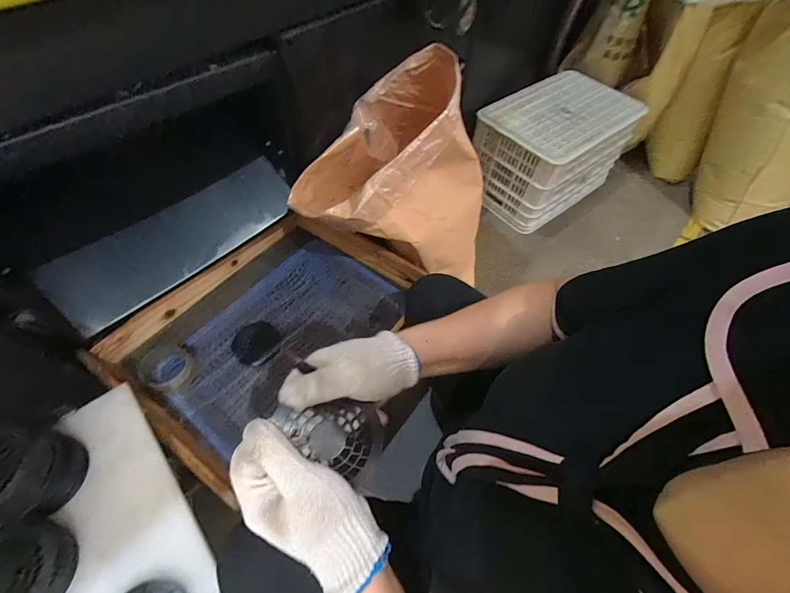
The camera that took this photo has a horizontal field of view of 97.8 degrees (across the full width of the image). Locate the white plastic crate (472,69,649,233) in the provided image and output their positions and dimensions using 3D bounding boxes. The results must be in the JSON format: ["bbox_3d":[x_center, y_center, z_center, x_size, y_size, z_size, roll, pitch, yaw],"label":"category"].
[{"bbox_3d":[0.566,-0.534,1.274,0.470,0.329,0.329,-31,63,-19],"label":"white plastic crate"}]

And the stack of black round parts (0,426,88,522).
[{"bbox_3d":[-0.474,0.220,0.430,0.104,0.085,0.104,3,57,0],"label":"stack of black round parts"}]

